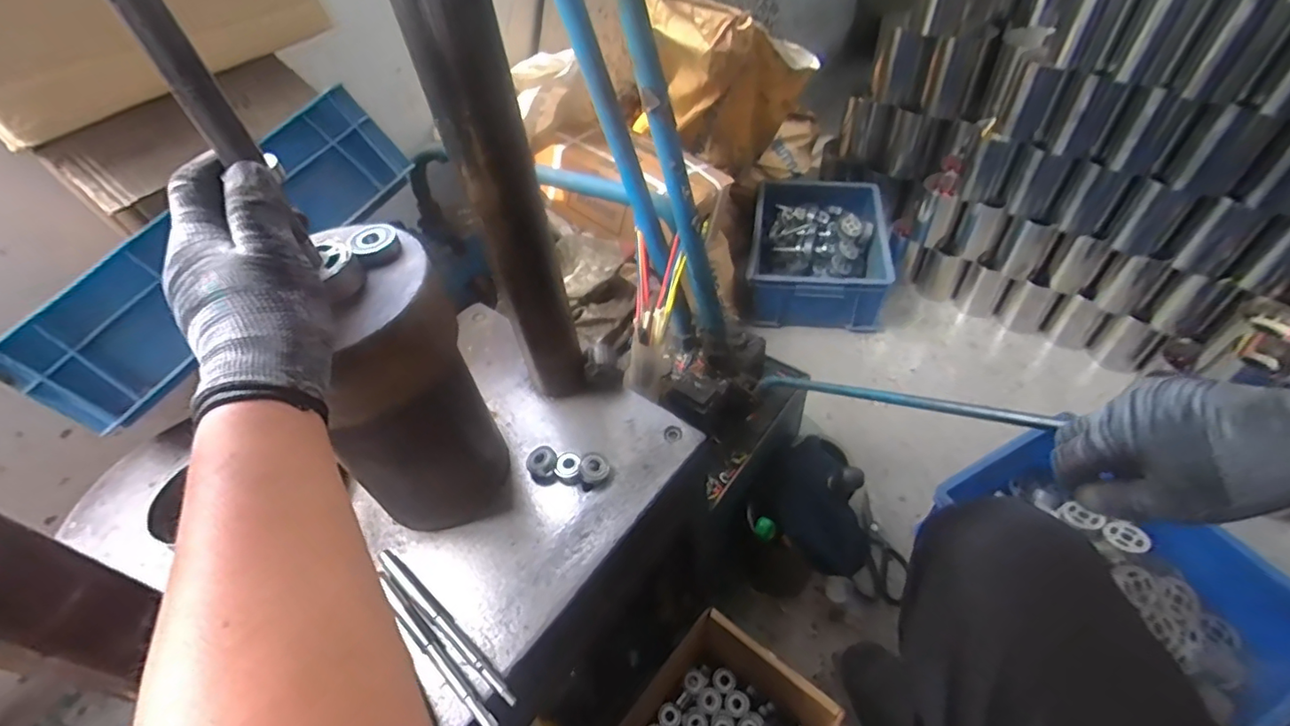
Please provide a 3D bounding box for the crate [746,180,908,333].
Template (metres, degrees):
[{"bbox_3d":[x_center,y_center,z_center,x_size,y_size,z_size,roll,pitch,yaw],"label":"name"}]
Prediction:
[{"bbox_3d":[0.424,-0.269,1.326,0.324,0.153,0.401,6,49,11],"label":"crate"}]

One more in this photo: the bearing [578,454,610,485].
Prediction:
[{"bbox_3d":[-0.051,0.107,0.552,0.027,0.016,0.029,-3,48,3],"label":"bearing"}]

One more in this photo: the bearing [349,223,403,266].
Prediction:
[{"bbox_3d":[-0.201,-0.089,0.413,0.033,0.017,0.033,-28,51,-18],"label":"bearing"}]

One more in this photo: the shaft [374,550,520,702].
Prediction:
[{"bbox_3d":[-0.173,0.221,0.471,0.186,0.014,0.015,30,57,29],"label":"shaft"}]

